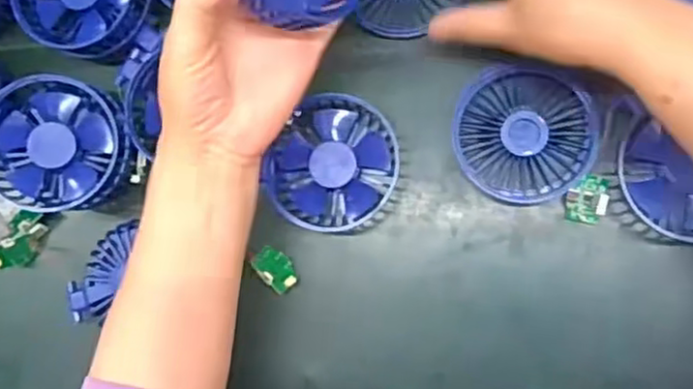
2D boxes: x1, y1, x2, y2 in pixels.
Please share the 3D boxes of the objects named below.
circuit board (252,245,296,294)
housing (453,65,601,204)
[{"bbox_3d":[-0.048,0.051,0.465,0.031,0.005,0.024,37,67,0],"label":"circuit board"},{"bbox_3d":[0.116,-0.039,0.446,0.087,0.019,0.085,-1,84,9],"label":"housing"}]

